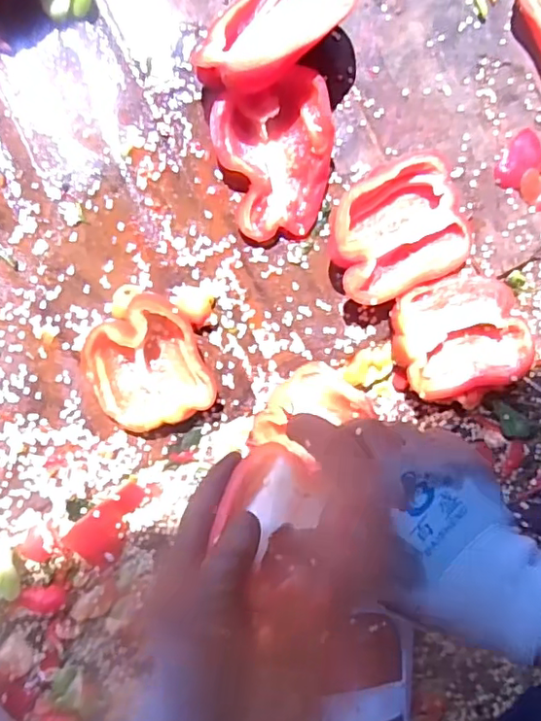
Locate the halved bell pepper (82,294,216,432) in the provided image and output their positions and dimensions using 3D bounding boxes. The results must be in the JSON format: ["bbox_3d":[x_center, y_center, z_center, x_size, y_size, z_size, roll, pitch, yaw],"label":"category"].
[{"bbox_3d":[-0.094,0.006,0.433,0.085,0.048,0.089,-22,93,-3],"label":"halved bell pepper"}]

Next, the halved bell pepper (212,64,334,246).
[{"bbox_3d":[0.008,-0.152,0.441,0.087,0.040,0.106,-17,92,-4],"label":"halved bell pepper"}]

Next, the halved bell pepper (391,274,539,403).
[{"bbox_3d":[0.152,-0.020,0.469,0.106,0.032,0.091,-11,92,-4],"label":"halved bell pepper"}]

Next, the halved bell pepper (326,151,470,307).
[{"bbox_3d":[0.099,-0.102,0.447,0.115,0.043,0.094,-22,93,-3],"label":"halved bell pepper"}]

